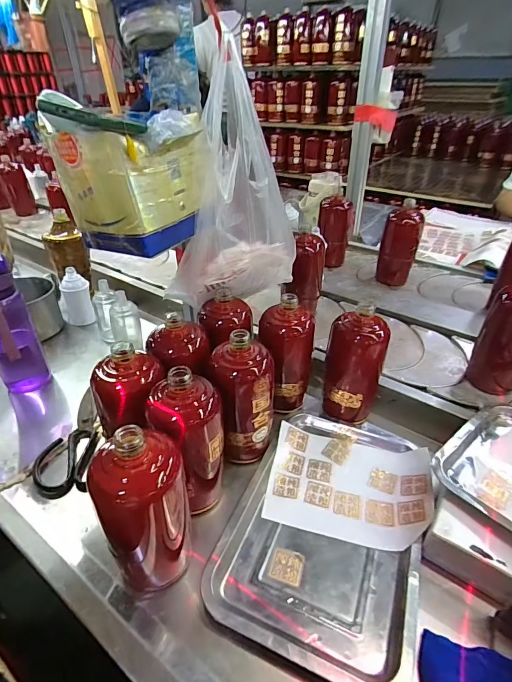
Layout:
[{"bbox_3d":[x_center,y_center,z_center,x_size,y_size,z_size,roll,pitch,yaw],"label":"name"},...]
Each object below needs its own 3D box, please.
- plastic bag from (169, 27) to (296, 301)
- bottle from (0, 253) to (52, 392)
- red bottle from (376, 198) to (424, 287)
[{"bbox_3d":[-0.034,-0.199,0.523,0.110,0.290,0.160,31,46,34],"label":"plastic bag"},{"bbox_3d":[-0.386,-0.021,0.584,0.071,0.220,0.056,-23,42,-28],"label":"bottle"},{"bbox_3d":[0.344,-0.216,0.910,0.078,0.203,0.062,0,37,0],"label":"red bottle"}]

